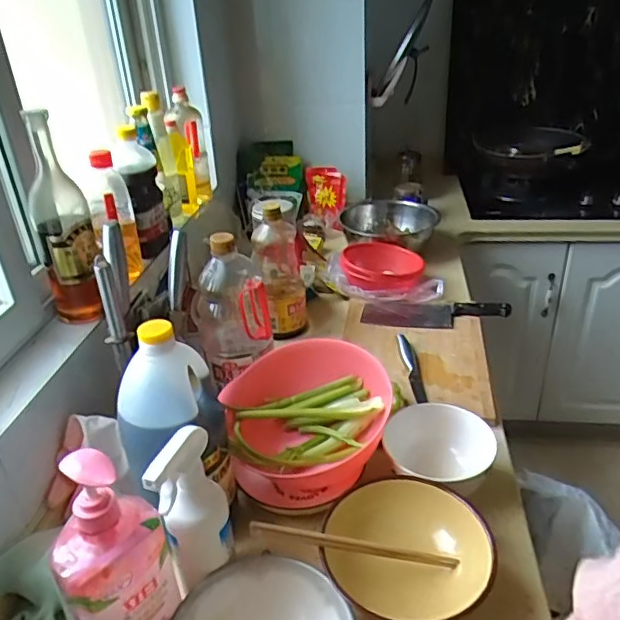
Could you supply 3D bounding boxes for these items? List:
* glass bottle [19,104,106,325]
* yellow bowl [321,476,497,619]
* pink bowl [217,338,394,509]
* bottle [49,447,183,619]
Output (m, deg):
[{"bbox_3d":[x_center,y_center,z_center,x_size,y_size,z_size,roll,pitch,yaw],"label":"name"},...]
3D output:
[{"bbox_3d":[-0.336,-0.118,0.764,0.073,0.285,0.057,-15,32,-19],"label":"glass bottle"},{"bbox_3d":[0.107,0.280,0.629,0.175,0.079,0.170,-3,30,2],"label":"yellow bowl"},{"bbox_3d":[-0.008,0.157,0.774,0.229,0.150,0.163,-1,30,4],"label":"pink bowl"},{"bbox_3d":[-0.176,0.241,0.519,0.094,0.250,0.080,-10,30,-11],"label":"bottle"}]

